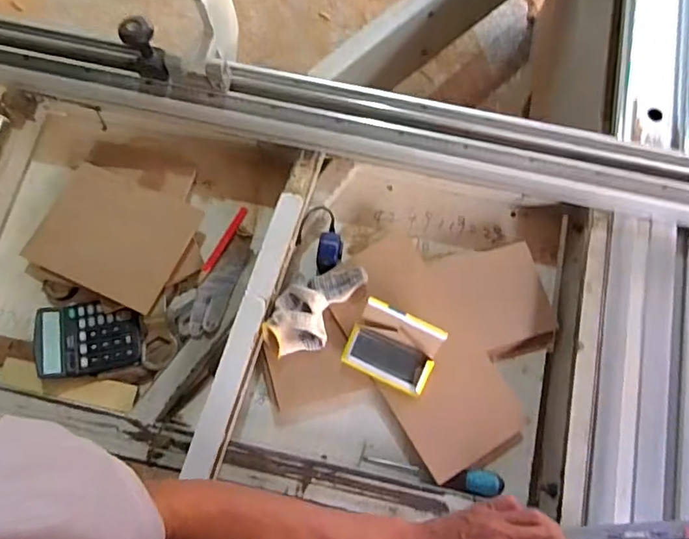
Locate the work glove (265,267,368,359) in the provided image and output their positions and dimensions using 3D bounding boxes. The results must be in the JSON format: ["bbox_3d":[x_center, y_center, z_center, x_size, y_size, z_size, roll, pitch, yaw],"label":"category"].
[{"bbox_3d":[-0.050,0.058,0.788,0.092,0.063,0.175,33,77,8],"label":"work glove"}]

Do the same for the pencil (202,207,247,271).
[{"bbox_3d":[-0.196,-0.050,0.835,0.014,0.007,0.123,28,76,9],"label":"pencil"}]

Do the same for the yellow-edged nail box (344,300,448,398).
[{"bbox_3d":[0.073,0.117,0.761,0.133,0.065,0.100,25,76,6],"label":"yellow-edged nail box"}]

